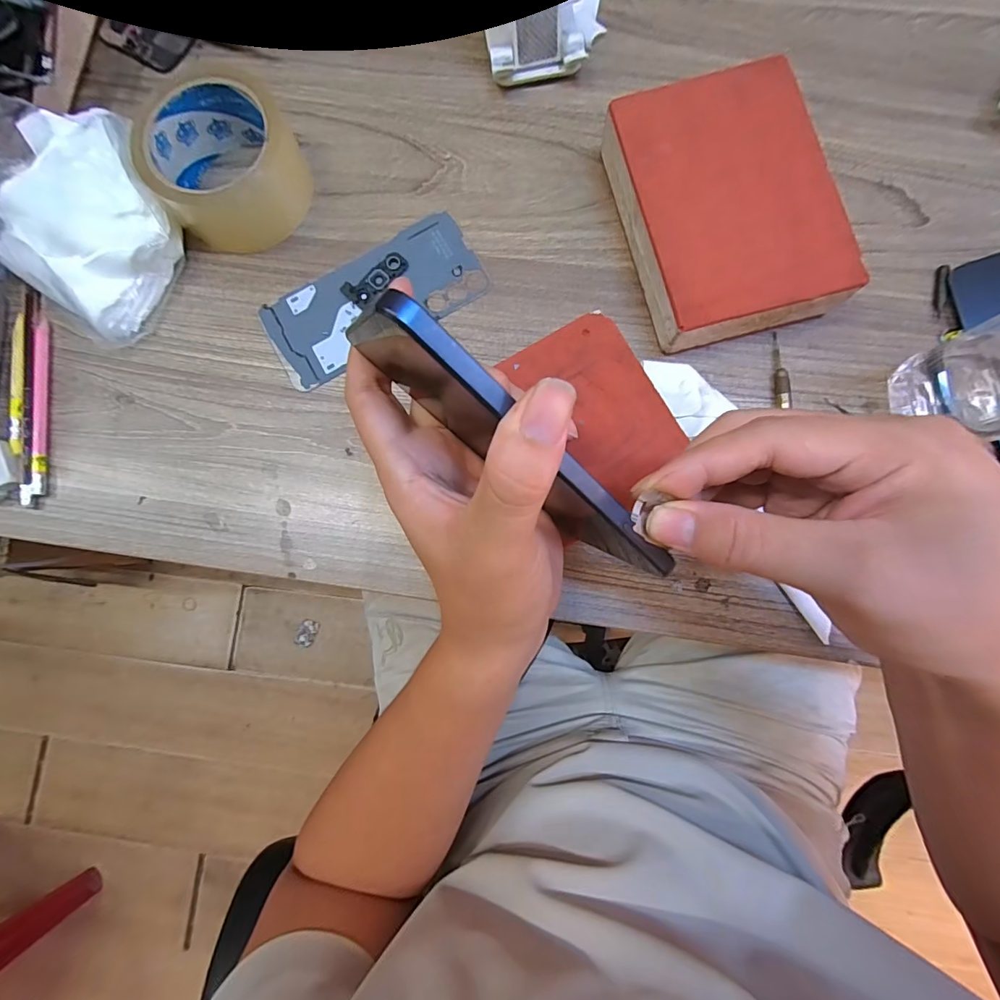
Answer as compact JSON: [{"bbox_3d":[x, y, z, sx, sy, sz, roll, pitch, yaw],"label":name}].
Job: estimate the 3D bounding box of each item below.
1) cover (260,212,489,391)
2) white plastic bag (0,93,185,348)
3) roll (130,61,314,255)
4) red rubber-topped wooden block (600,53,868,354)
[{"bbox_3d":[-0.087,-0.141,0.326,0.151,0.004,0.068,-28,82,-1],"label":"cover"},{"bbox_3d":[-0.289,-0.196,0.320,0.130,0.052,0.138,26,84,5],"label":"white plastic bag"},{"bbox_3d":[-0.184,-0.229,0.318,0.094,0.052,0.092,0,83,2],"label":"roll"},{"bbox_3d":[0.142,-0.187,0.302,0.116,0.042,0.160,-14,82,1],"label":"red rubber-topped wooden block"}]

